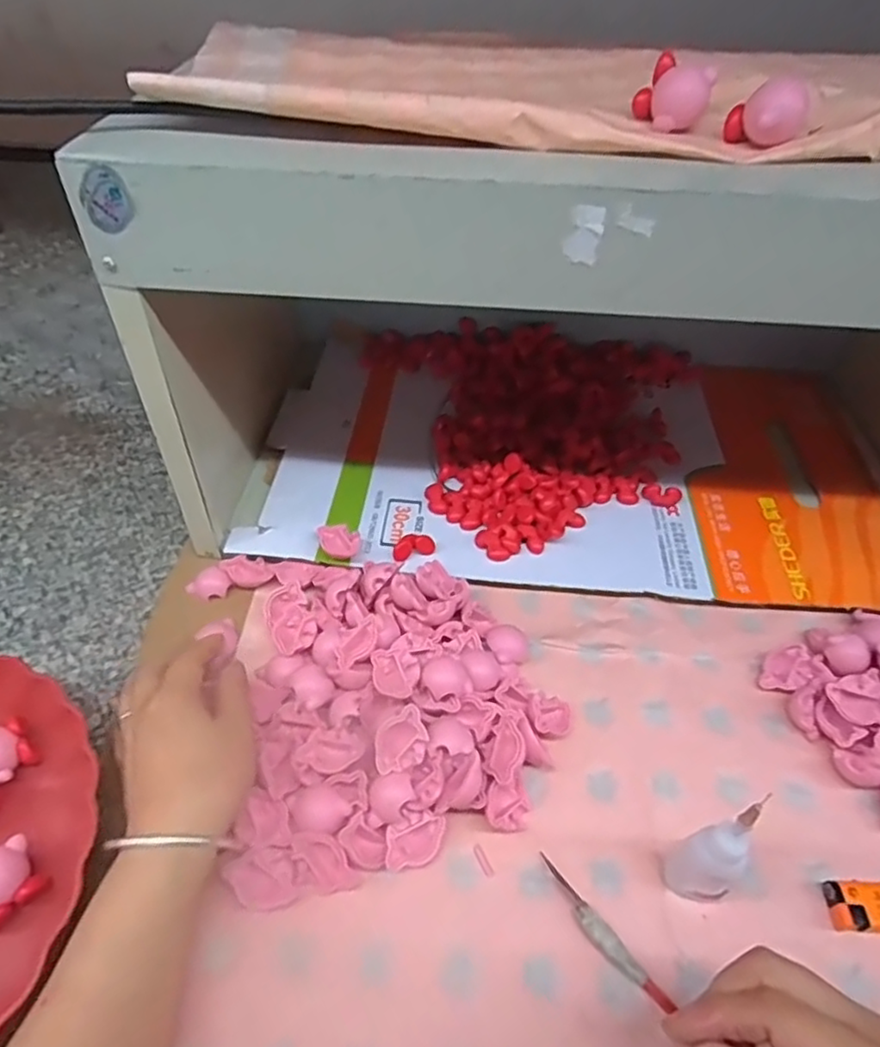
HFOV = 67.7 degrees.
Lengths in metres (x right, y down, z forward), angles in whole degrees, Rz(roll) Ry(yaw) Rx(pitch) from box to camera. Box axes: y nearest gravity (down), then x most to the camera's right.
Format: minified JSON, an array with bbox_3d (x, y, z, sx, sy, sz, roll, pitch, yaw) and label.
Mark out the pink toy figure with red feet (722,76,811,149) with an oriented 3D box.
[{"bbox_3d":[0.164,-0.206,0.330,0.036,0.031,0.025,24,53,17],"label":"pink toy figure with red feet"}]

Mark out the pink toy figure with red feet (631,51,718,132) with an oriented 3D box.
[{"bbox_3d":[0.124,-0.228,0.348,0.036,0.026,0.024,17,51,12],"label":"pink toy figure with red feet"}]

